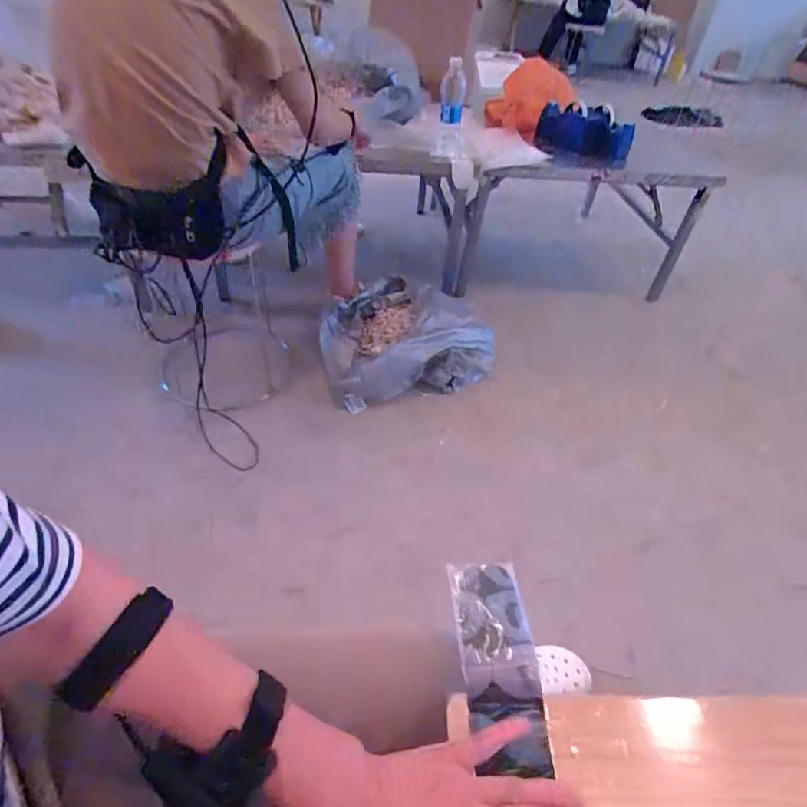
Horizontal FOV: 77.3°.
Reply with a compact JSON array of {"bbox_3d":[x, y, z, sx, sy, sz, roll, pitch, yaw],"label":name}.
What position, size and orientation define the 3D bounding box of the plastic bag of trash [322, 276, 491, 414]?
[{"bbox_3d":[0.009,-0.187,1.479,0.488,0.180,0.367,-7,45,-13],"label":"plastic bag of trash"}]

